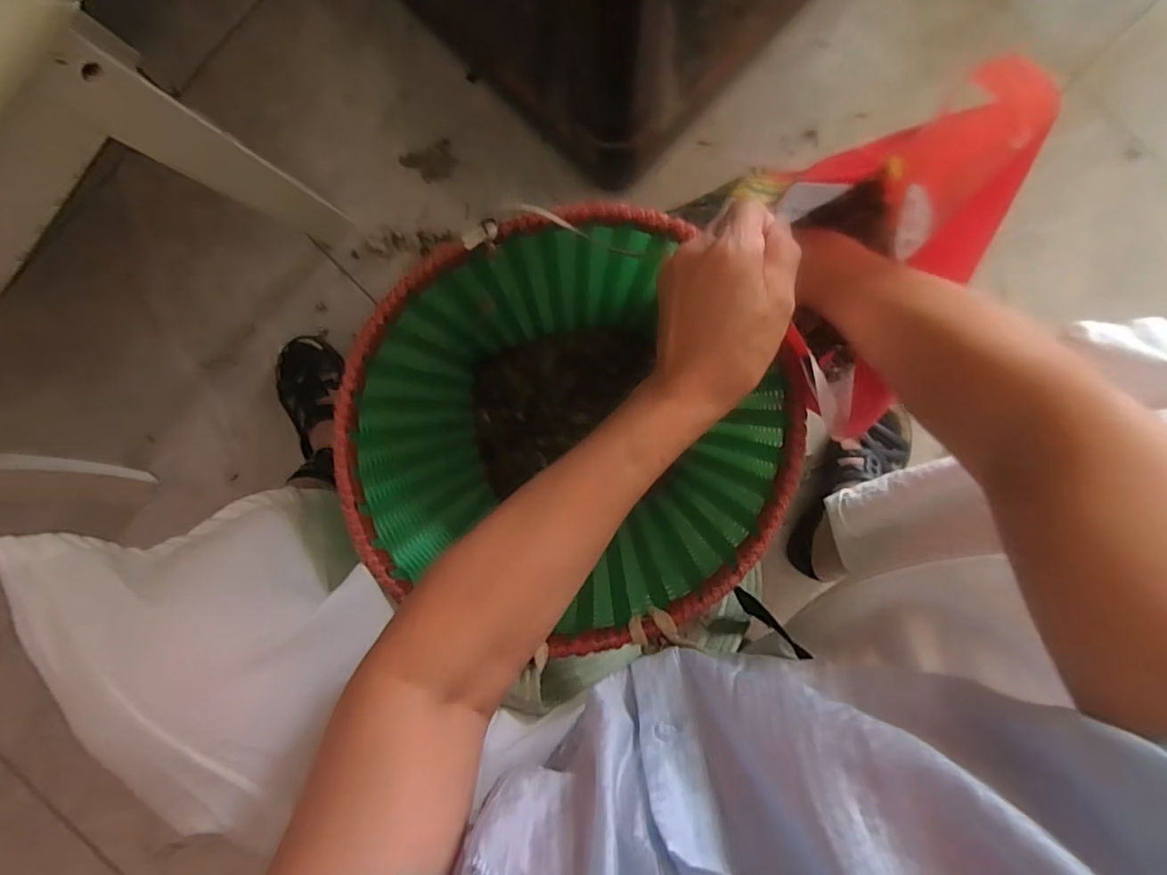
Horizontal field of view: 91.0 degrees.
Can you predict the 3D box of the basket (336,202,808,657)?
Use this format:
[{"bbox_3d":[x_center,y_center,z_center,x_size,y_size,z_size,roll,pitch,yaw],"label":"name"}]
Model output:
[{"bbox_3d":[0.004,-0.024,0.533,0.317,0.281,0.305,1,96,5],"label":"basket"}]

